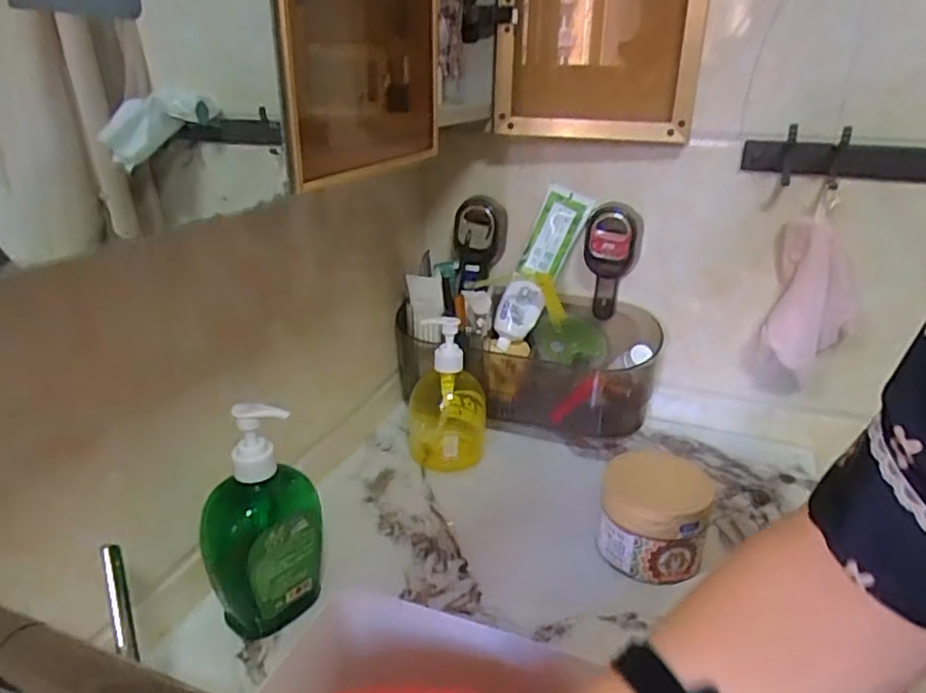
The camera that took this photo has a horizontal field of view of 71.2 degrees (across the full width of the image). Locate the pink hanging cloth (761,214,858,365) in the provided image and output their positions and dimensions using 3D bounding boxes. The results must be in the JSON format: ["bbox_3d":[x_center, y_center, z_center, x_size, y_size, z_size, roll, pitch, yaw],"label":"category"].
[{"bbox_3d":[0.366,-0.054,0.677,0.080,0.145,0.039,13,26,26],"label":"pink hanging cloth"}]

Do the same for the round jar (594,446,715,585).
[{"bbox_3d":[0.171,0.151,0.586,0.089,0.087,0.085,0,24,0],"label":"round jar"}]

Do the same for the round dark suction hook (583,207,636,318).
[{"bbox_3d":[0.169,-0.094,0.748,0.053,0.129,0.030,10,25,22],"label":"round dark suction hook"}]

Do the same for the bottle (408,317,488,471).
[{"bbox_3d":[-0.016,0.053,0.715,0.089,0.164,0.082,0,24,-1],"label":"bottle"}]

